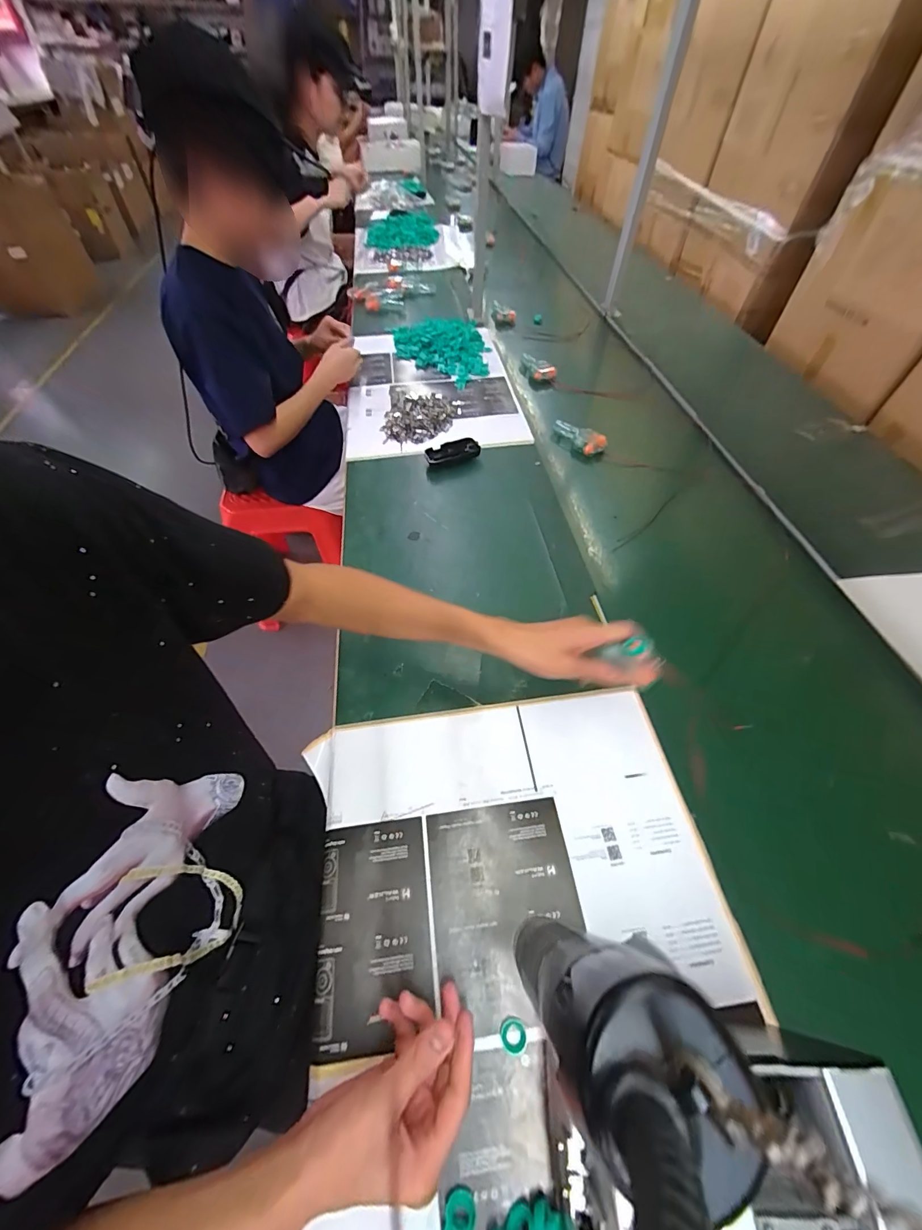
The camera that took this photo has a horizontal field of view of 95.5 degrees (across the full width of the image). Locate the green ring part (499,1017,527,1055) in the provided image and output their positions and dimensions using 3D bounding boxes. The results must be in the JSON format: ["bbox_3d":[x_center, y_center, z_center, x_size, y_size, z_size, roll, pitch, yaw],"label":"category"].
[{"bbox_3d":[0.045,0.363,0.362,0.022,0.004,0.023,1,54,-2],"label":"green ring part"}]

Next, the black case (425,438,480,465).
[{"bbox_3d":[-0.019,-0.335,0.858,0.107,0.026,0.041,-18,57,-15],"label":"black case"}]

